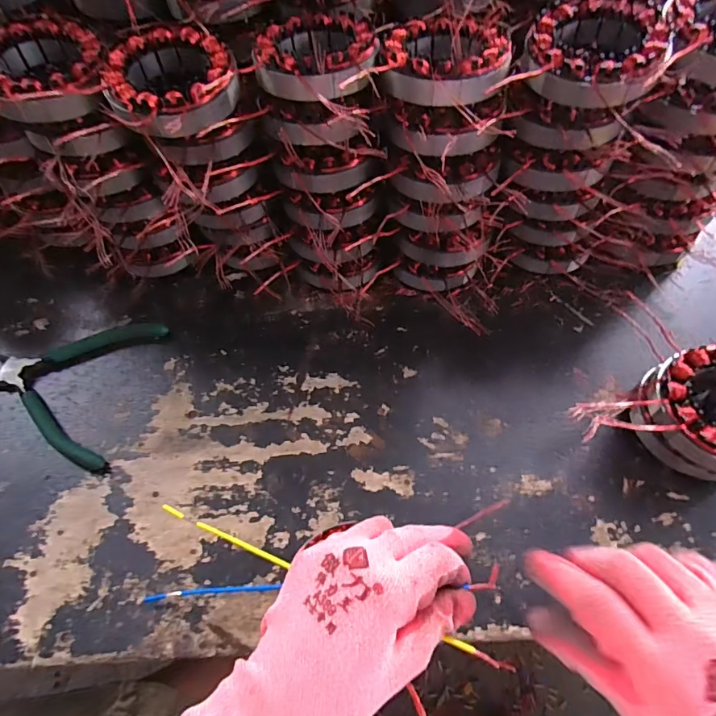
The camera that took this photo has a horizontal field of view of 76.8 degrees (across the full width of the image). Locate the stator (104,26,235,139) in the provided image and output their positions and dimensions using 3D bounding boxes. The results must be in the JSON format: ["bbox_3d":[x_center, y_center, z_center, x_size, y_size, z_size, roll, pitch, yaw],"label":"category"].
[{"bbox_3d":[-0.127,-0.188,0.308,0.083,0.025,0.088,-1,60,1],"label":"stator"}]

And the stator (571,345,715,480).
[{"bbox_3d":[0.246,0.043,0.321,0.088,0.066,0.083,-13,61,-5],"label":"stator"}]

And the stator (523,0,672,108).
[{"bbox_3d":[0.158,-0.205,0.301,0.084,0.030,0.084,26,64,16],"label":"stator"}]

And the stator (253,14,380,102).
[{"bbox_3d":[-0.029,-0.211,0.317,0.082,0.028,0.081,-1,60,1],"label":"stator"}]

